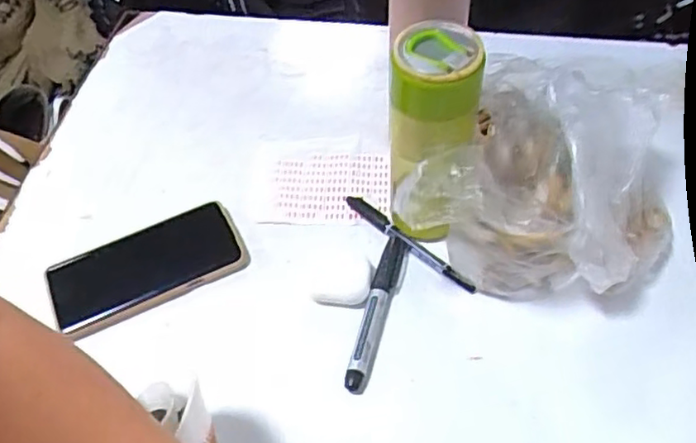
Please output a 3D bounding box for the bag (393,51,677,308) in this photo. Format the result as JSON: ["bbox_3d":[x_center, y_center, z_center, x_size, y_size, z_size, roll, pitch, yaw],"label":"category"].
[{"bbox_3d":[0.176,-0.045,0.516,0.193,0.128,0.252,22,58,19],"label":"bag"}]

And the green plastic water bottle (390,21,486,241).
[{"bbox_3d":[0.062,-0.057,0.495,0.057,0.189,0.062,-2,53,3],"label":"green plastic water bottle"}]

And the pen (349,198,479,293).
[{"bbox_3d":[0.051,0.018,0.553,0.014,0.009,0.143,-38,60,-22],"label":"pen"}]

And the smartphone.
[{"bbox_3d":[-0.174,0.037,0.553,0.164,0.012,0.079,-23,55,-13],"label":"smartphone"}]

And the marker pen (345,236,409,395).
[{"bbox_3d":[0.025,0.070,0.511,0.021,0.014,0.140,11,55,12],"label":"marker pen"}]

